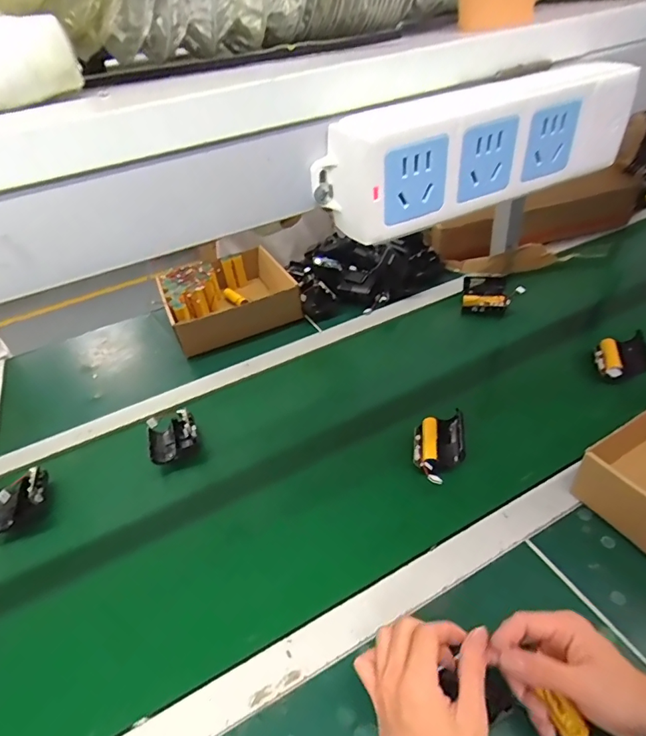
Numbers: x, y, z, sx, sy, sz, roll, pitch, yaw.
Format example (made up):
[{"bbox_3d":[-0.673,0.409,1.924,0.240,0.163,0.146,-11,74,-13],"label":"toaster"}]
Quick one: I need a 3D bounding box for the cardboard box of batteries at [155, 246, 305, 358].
[{"bbox_3d":[-0.194,-0.144,0.909,0.229,0.068,0.226,-20,41,-16],"label":"cardboard box of batteries"}]

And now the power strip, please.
[{"bbox_3d":[0.080,-0.114,0.230,0.176,0.054,0.033,-21,42,-17],"label":"power strip"}]

